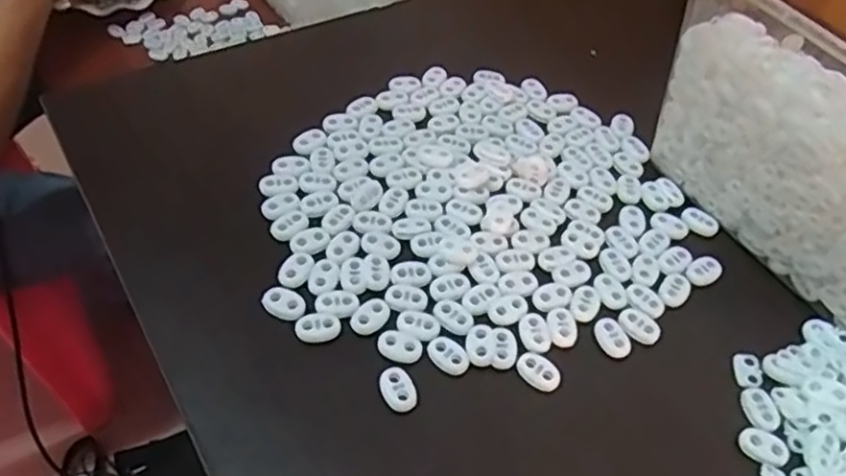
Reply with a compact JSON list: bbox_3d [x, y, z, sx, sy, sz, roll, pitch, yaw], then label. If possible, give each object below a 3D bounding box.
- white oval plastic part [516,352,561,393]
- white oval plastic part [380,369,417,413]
[{"bbox_3d":[0.058,0.067,0.343,0.022,0.004,0.016,37,57,21],"label":"white oval plastic part"},{"bbox_3d":[-0.012,0.072,0.328,0.016,0.004,0.022,-18,56,-19],"label":"white oval plastic part"}]

